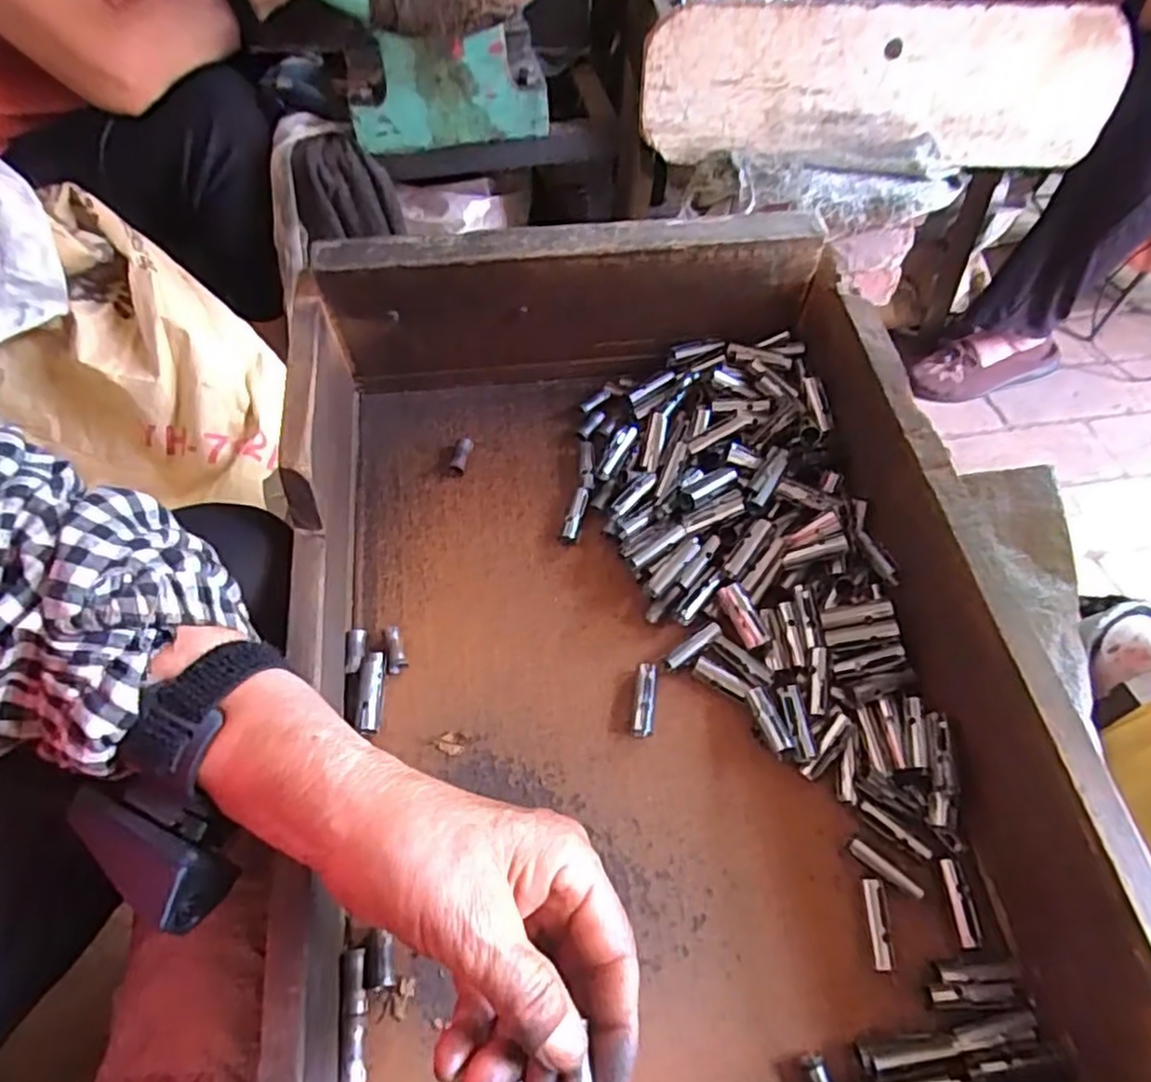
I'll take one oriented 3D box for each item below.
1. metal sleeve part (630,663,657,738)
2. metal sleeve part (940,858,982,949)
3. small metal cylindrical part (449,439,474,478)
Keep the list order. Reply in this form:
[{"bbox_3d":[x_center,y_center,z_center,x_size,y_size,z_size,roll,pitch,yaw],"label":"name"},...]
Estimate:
[{"bbox_3d":[0.037,0.084,0.373,0.011,0.011,0.037,6,55,4],"label":"metal sleeve part"},{"bbox_3d":[0.179,0.168,0.325,0.010,0.007,0.036,-3,55,-2],"label":"metal sleeve part"},{"bbox_3d":[-0.075,-0.054,0.453,0.010,0.012,0.027,20,90,13],"label":"small metal cylindrical part"}]

